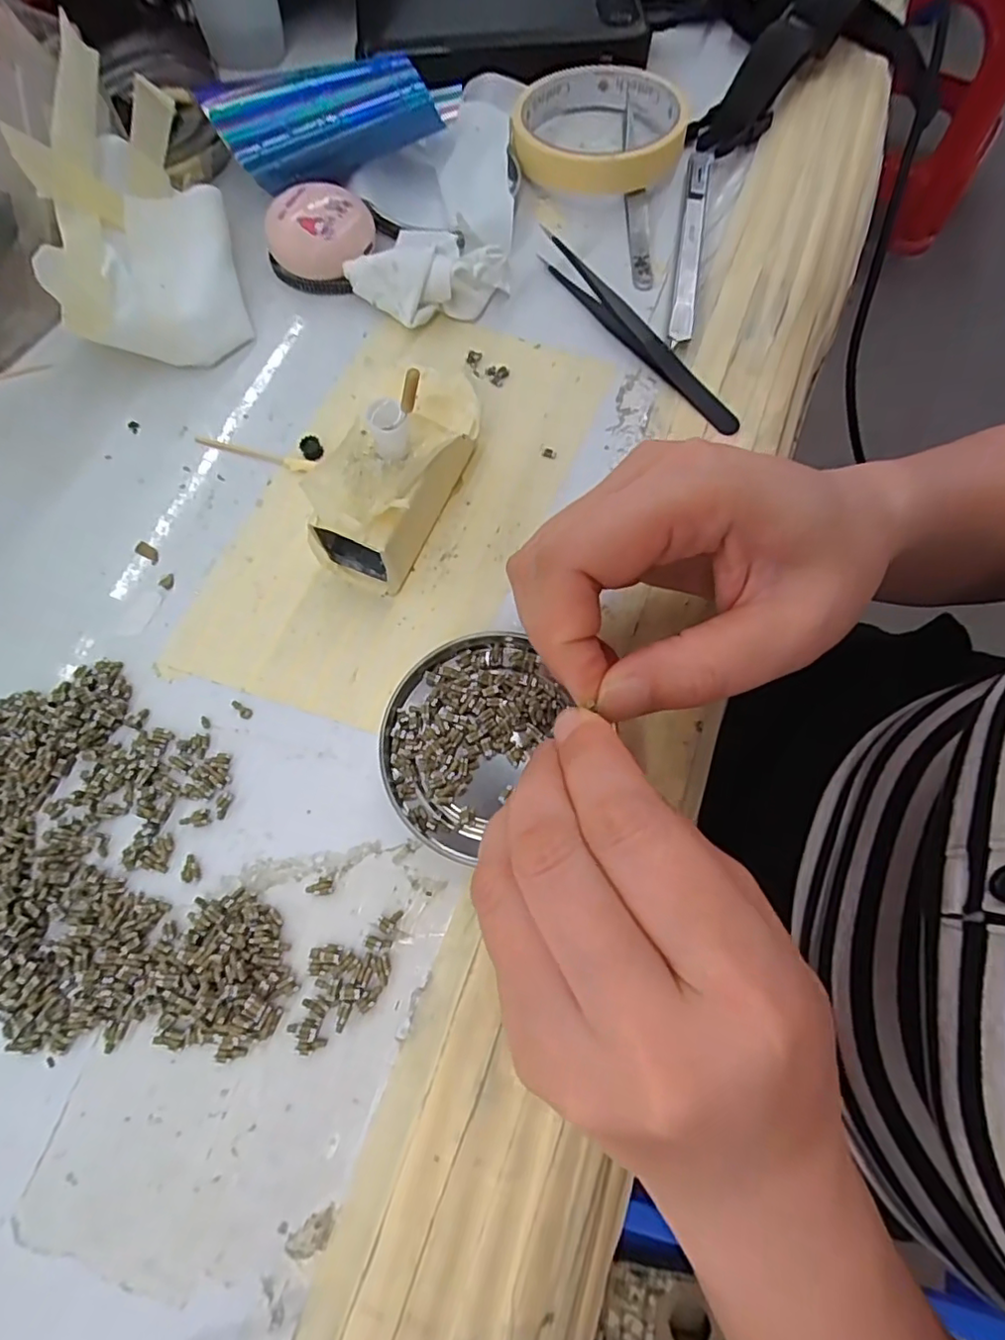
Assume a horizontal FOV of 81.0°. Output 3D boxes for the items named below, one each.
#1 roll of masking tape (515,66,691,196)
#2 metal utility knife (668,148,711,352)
[{"bbox_3d":[0.049,-0.281,0.301,0.086,0.019,0.089,0,71,-1],"label":"roll of masking tape"},{"bbox_3d":[0.091,-0.208,0.285,0.011,0.005,0.134,11,71,2],"label":"metal utility knife"}]

